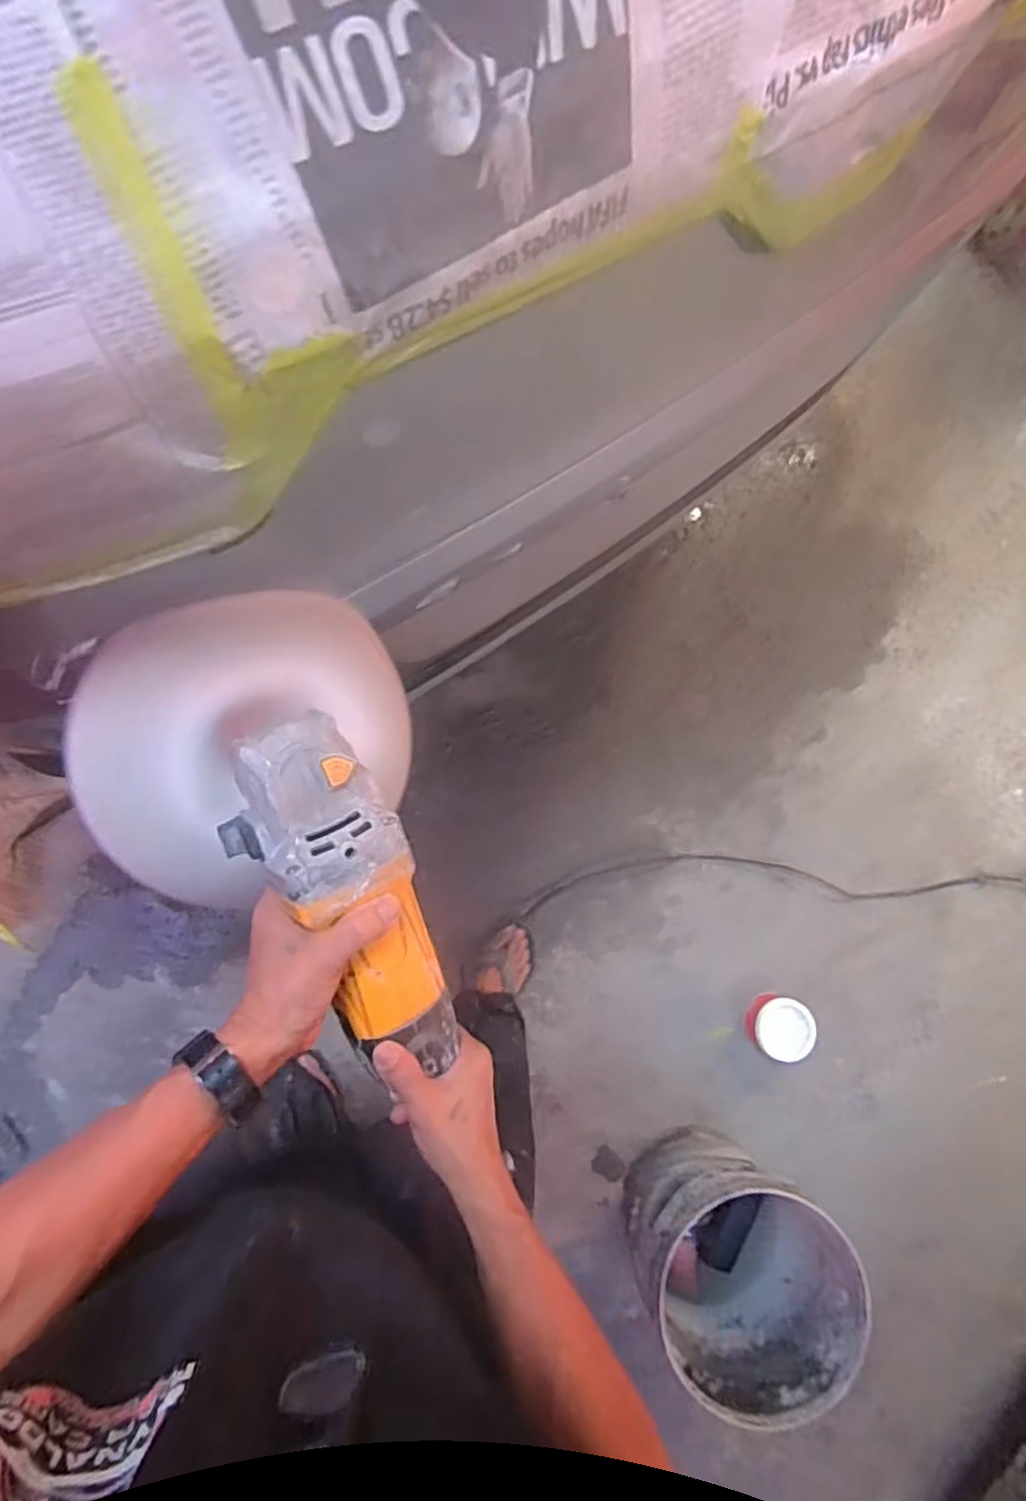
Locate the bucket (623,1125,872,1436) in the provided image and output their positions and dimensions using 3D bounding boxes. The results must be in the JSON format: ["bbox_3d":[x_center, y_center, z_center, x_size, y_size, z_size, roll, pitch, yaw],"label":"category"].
[{"bbox_3d":[0.337,0.780,1.122,0.285,0.319,0.290,1,80,-6],"label":"bucket"}]

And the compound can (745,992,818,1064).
[{"bbox_3d":[0.489,0.507,1.296,0.113,0.059,0.107,1,80,-6],"label":"compound can"}]

